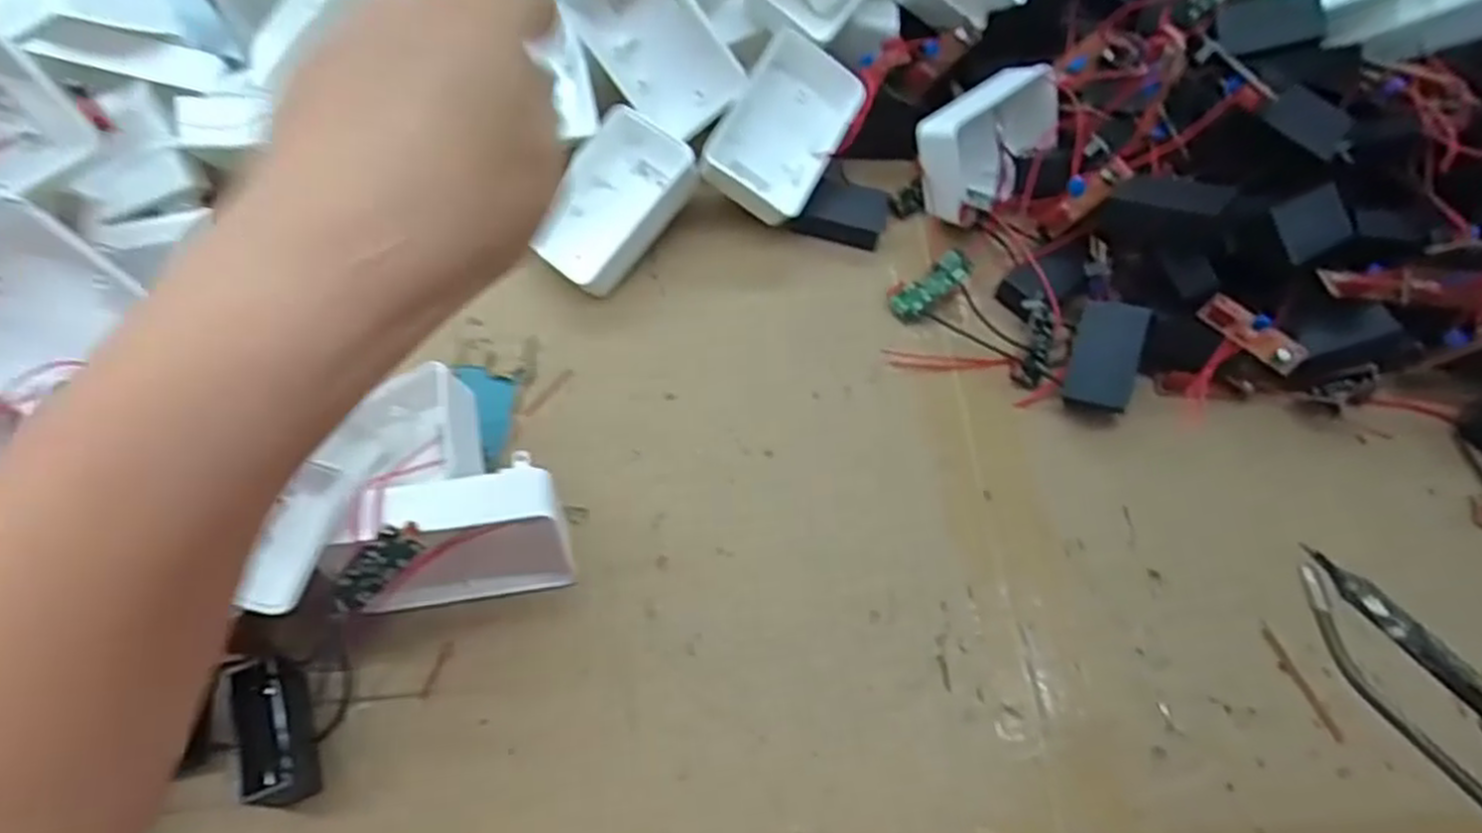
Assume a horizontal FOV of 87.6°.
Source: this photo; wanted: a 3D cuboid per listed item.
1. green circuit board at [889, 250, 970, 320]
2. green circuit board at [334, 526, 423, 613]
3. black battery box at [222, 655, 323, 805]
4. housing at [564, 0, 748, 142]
[{"bbox_3d":[0.098,-0.067,0.398,0.045,0.005,0.017,-38,72,11],"label":"green circuit board"},{"bbox_3d":[-0.134,0.056,0.279,0.045,0.004,0.016,-41,116,19],"label":"green circuit board"},{"bbox_3d":[-0.173,0.116,0.289,0.018,0.031,0.053,-19,63,-11],"label":"black battery box"},{"bbox_3d":[-0.045,-0.195,0.403,0.055,0.017,0.093,-34,108,19],"label":"housing"}]

